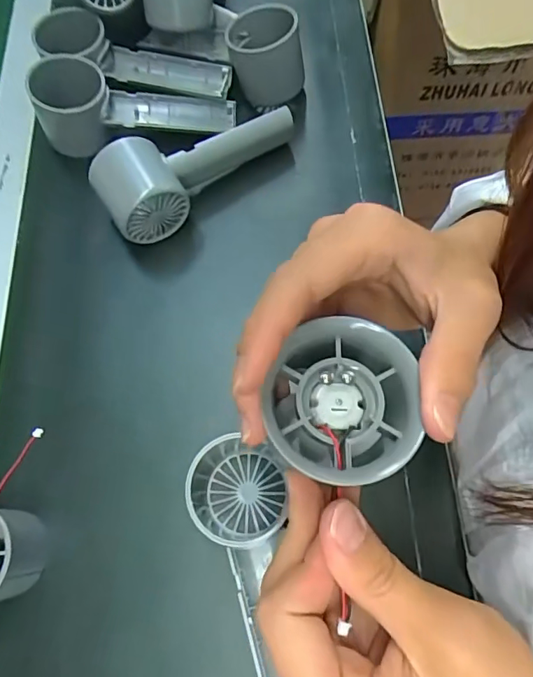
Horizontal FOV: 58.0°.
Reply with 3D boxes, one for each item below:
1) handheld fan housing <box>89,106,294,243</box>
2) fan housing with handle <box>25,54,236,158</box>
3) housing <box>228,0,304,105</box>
[{"bbox_3d":[-0.048,-0.132,0.364,0.157,0.054,0.059,-31,71,-7],"label":"handheld fan housing"},{"bbox_3d":[-0.109,-0.190,0.402,0.157,0.056,0.055,-6,68,-19],"label":"fan housing with handle"},{"bbox_3d":[-0.001,-0.234,0.399,0.059,0.058,0.063,-9,70,1],"label":"housing"}]

